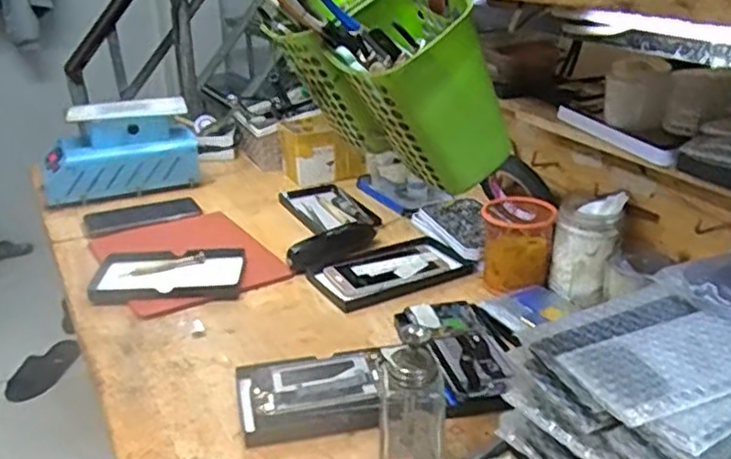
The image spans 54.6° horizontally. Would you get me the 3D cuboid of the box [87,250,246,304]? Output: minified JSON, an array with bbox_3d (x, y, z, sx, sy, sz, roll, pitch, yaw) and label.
[{"bbox_3d":[-0.250,0.062,0.907,0.184,0.024,0.114,-1,24,0],"label":"box"}]

